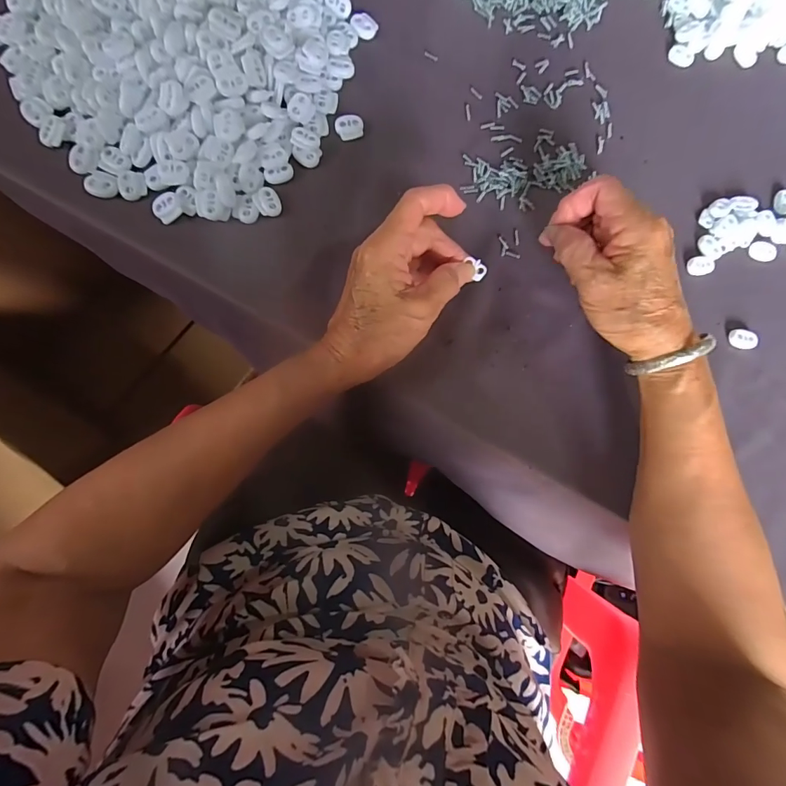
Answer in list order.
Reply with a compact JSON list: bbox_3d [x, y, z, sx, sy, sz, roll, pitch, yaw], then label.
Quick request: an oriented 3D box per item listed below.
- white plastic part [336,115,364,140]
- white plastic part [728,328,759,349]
[{"bbox_3d":[-0.035,-0.213,0.333,0.022,0.005,0.018,-11,84,-8],"label":"white plastic part"},{"bbox_3d":[0.292,-0.045,0.345,0.023,0.008,0.017,-1,83,-6],"label":"white plastic part"}]

